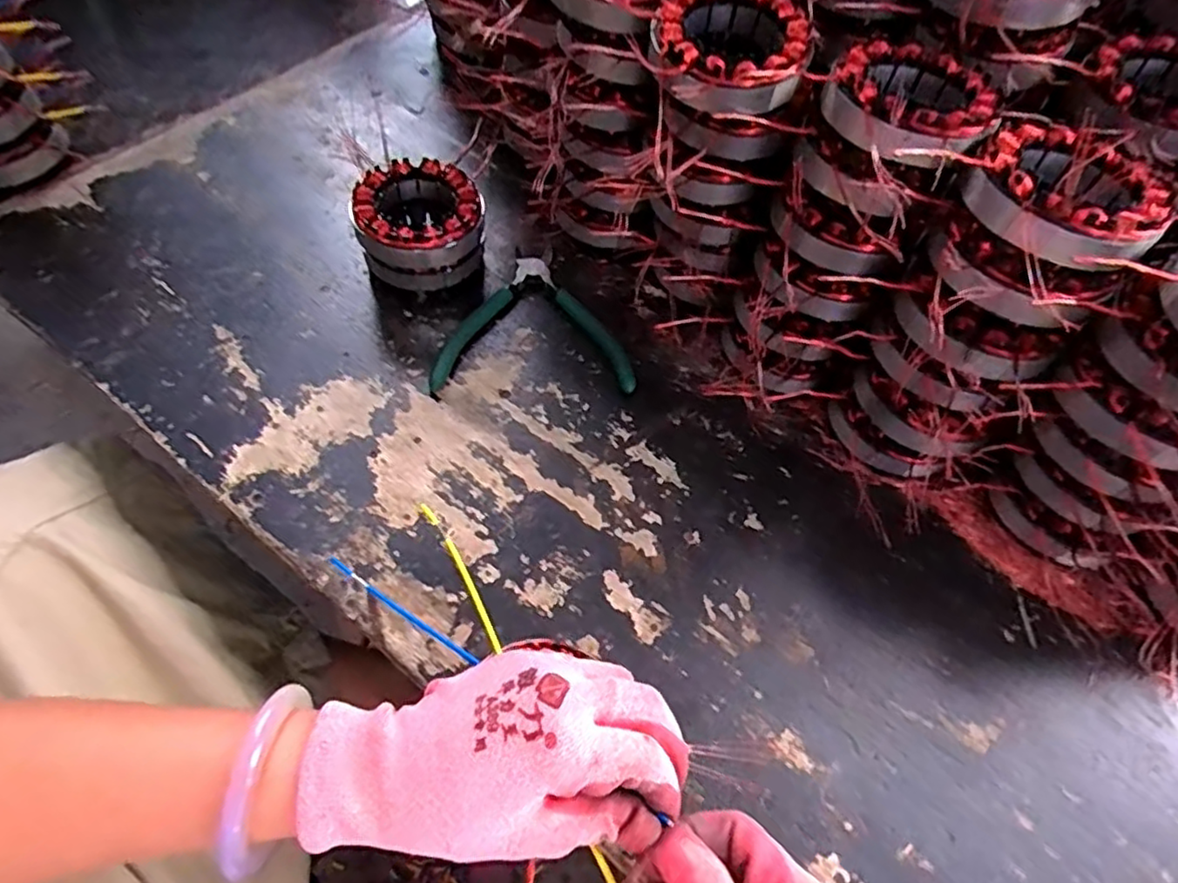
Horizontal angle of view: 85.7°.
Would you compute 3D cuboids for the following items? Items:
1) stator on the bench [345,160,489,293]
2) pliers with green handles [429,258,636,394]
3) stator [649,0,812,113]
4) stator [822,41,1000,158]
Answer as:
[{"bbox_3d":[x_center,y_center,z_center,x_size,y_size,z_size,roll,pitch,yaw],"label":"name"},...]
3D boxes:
[{"bbox_3d":[-0.119,-0.149,0.457,0.084,0.067,0.083,2,60,-3],"label":"stator on the bench"},{"bbox_3d":[-0.038,-0.089,0.458,0.136,0.012,0.117,0,60,-4],"label":"pliers with green handles"},{"bbox_3d":[0.077,-0.218,0.354,0.083,0.027,0.093,3,60,-3],"label":"stator"},{"bbox_3d":[0.167,-0.176,0.337,0.085,0.037,0.083,2,60,-3],"label":"stator"}]

